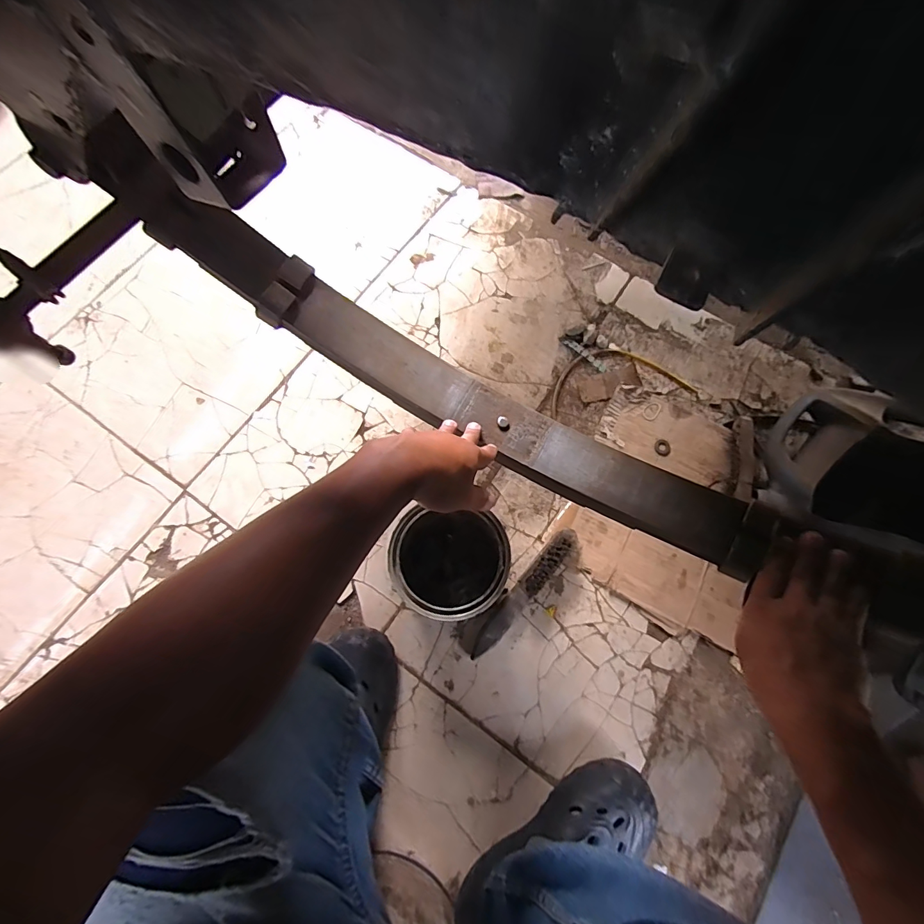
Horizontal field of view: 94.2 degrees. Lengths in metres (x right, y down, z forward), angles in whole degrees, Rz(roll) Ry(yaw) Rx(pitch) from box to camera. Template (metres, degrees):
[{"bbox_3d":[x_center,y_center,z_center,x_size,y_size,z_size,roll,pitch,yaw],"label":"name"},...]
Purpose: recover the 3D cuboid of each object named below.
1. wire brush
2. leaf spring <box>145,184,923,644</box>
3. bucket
[{"bbox_3d":[0.094,0.193,0.636,0.039,0.047,0.225,42,78,11],"label":"wire brush"},{"bbox_3d":[0.061,-0.048,0.408,0.743,0.141,0.066,29,75,3],"label":"leaf spring"},{"bbox_3d":[-0.018,0.138,0.600,0.147,0.157,0.140,0,73,0],"label":"bucket"}]

